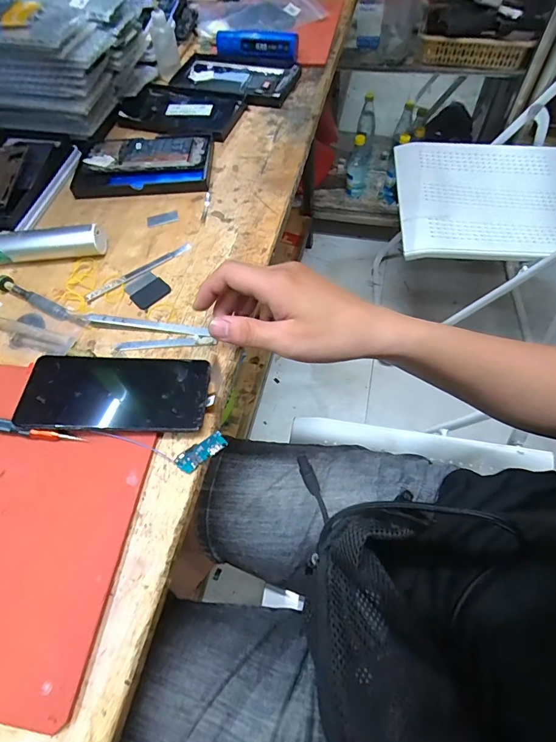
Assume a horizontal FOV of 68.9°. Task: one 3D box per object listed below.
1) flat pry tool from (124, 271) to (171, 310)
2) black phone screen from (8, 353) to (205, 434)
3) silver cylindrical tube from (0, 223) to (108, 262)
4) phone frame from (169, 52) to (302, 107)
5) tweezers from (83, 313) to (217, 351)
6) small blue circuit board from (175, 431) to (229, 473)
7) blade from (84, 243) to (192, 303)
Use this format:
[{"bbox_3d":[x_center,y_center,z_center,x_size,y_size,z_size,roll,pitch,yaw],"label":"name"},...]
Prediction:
[{"bbox_3d":[-0.142,-0.088,0.437,0.043,0.004,0.039,36,68,20],"label":"flat pry tool"},{"bbox_3d":[-0.142,0.017,0.359,0.156,0.006,0.075,3,56,0],"label":"black phone screen"},{"bbox_3d":[-0.271,-0.141,0.458,0.147,0.031,0.026,-3,61,1],"label":"silver cylindrical tube"},{"bbox_3d":[-0.076,-0.460,0.637,0.198,0.014,0.105,17,63,11],"label":"phone frame"},{"bbox_3d":[-0.131,-0.036,0.406,0.133,0.007,0.036,9,62,5],"label":"tweezers"},{"bbox_3d":[-0.065,0.069,0.345,0.045,0.004,0.018,-28,72,-28],"label":"small blue circuit board"},{"bbox_3d":[-0.153,-0.111,0.451,0.127,0.004,0.013,-32,64,-14],"label":"blade"}]

